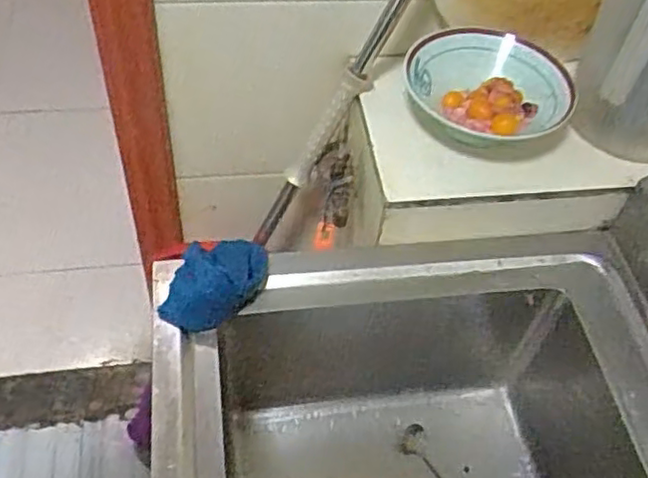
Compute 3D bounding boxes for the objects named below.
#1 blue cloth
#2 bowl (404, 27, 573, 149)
[{"bbox_3d":[-0.123,0.046,0.756,0.130,0.054,0.088,-25,58,-23],"label":"blue cloth"},{"bbox_3d":[0.197,-0.183,0.839,0.199,0.070,0.184,7,51,0],"label":"bowl"}]

